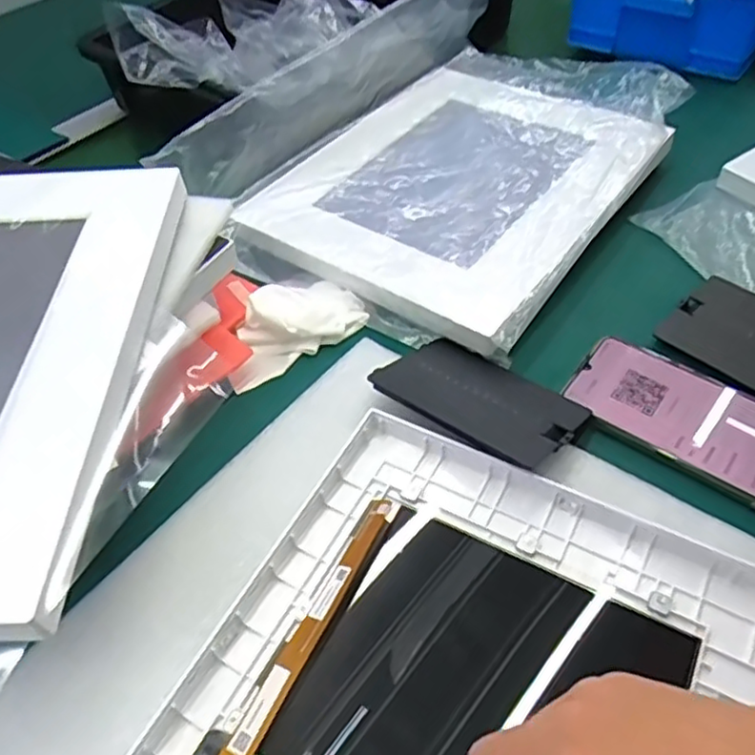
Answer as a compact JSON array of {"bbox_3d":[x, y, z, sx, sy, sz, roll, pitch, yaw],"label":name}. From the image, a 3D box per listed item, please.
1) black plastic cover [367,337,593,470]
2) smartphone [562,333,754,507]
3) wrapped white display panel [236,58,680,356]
[{"bbox_3d":[0.063,0.011,0.432,0.120,0.009,0.082,28,38,29],"label":"black plastic cover"},{"bbox_3d":[0.197,0.023,0.425,0.147,0.014,0.072,31,58,28],"label":"smartphone"},{"bbox_3d":[0.067,-0.174,0.565,0.261,0.023,0.295,28,57,26],"label":"wrapped white display panel"}]

